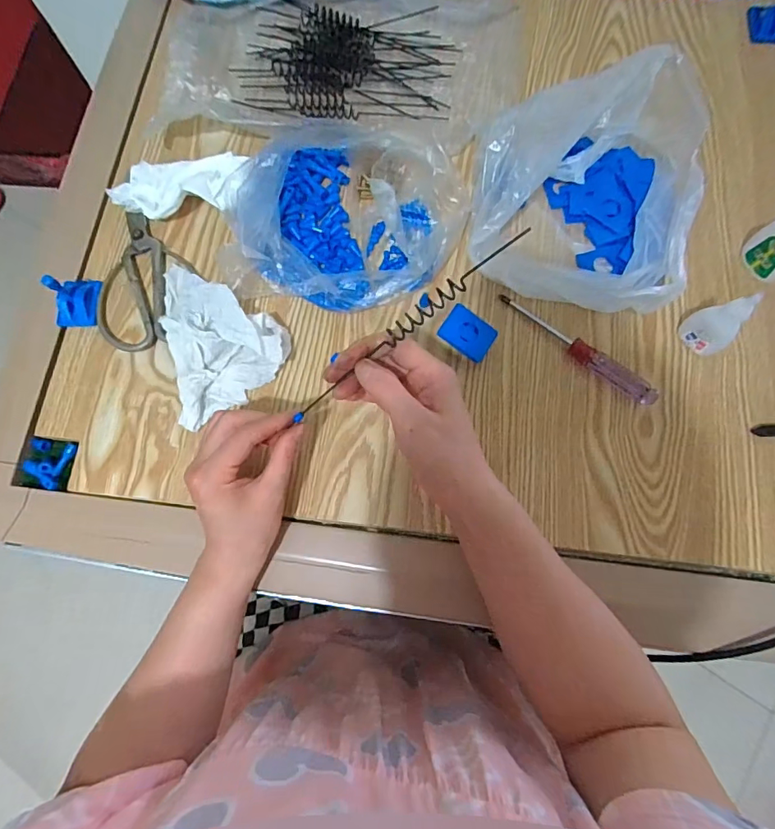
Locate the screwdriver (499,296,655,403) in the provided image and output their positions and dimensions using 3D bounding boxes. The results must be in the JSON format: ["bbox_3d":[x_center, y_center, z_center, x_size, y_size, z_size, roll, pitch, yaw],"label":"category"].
[{"bbox_3d":[0.158,-0.058,0.399,0.147,0.018,0.018,39,80,10],"label":"screwdriver"}]

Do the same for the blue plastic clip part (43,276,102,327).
[{"bbox_3d":[-0.276,-0.104,0.413,0.033,0.041,0.043,-1,76,1],"label":"blue plastic clip part"}]

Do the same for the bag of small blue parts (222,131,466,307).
[{"bbox_3d":[-0.031,-0.173,0.414,0.186,0.062,0.178,17,77,6],"label":"bag of small blue parts"}]

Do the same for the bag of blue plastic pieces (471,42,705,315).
[{"bbox_3d":[0.161,-0.195,0.402,0.159,0.086,0.208,9,76,4],"label":"bag of blue plastic pieces"}]

